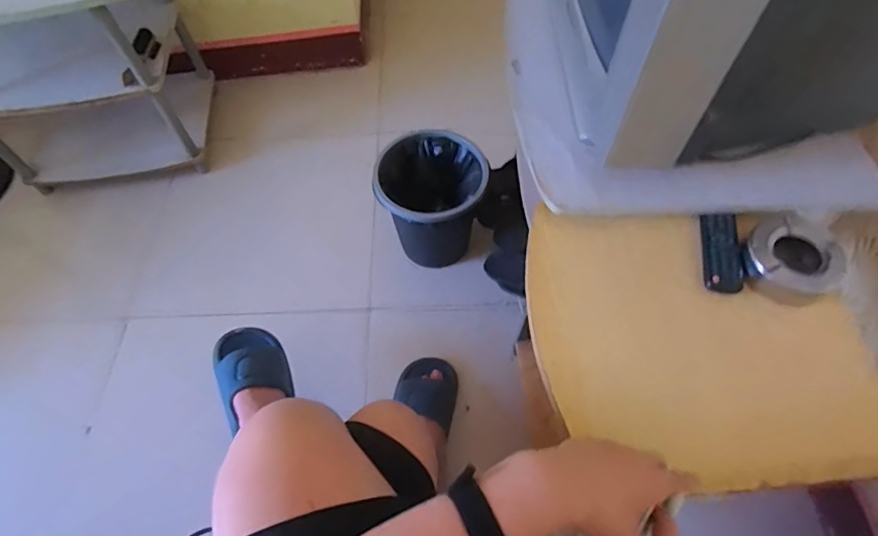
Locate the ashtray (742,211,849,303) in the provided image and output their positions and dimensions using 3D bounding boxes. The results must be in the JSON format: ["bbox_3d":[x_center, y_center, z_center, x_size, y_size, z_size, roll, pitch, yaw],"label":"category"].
[{"bbox_3d":[0.441,-0.008,0.624,0.113,0.051,0.108,-34,64,-17],"label":"ashtray"}]

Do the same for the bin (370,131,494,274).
[{"bbox_3d":[-0.013,-0.144,1.169,0.230,0.272,0.243,10,60,8],"label":"bin"}]

